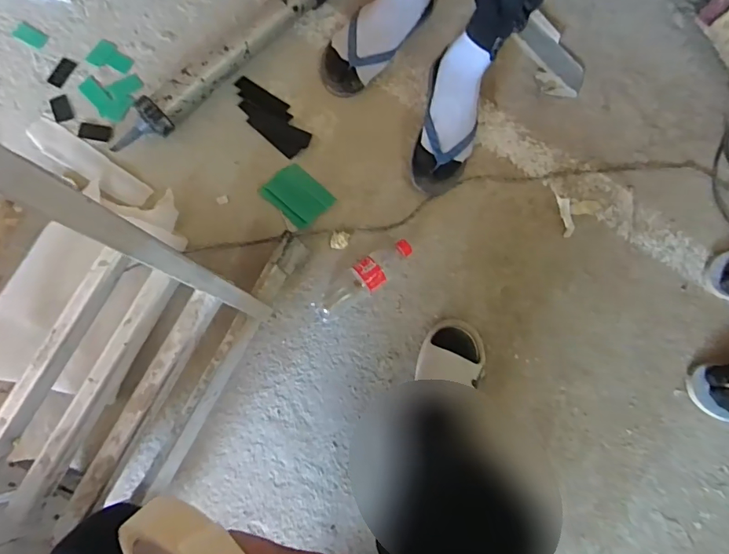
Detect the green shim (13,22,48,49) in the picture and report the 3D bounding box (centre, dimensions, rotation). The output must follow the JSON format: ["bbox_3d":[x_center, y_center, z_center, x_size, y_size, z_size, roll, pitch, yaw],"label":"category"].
[{"bbox_3d":[-0.564,-0.409,0.787,0.053,0.004,0.032,26,82,-3],"label":"green shim"}]

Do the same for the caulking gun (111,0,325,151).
[{"bbox_3d":[-0.243,-0.432,0.792,0.185,0.066,0.542,41,82,-1],"label":"caulking gun"}]

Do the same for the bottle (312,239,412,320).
[{"bbox_3d":[-0.002,0.003,0.784,0.192,0.063,0.059,-37,89,4],"label":"bottle"}]

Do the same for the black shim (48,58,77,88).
[{"bbox_3d":[-0.515,-0.347,0.792,0.026,0.005,0.052,26,82,-3],"label":"black shim"}]

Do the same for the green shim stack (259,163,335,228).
[{"bbox_3d":[-0.113,-0.138,0.797,0.099,0.031,0.080,40,82,-1],"label":"green shim stack"}]

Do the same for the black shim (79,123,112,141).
[{"bbox_3d":[-0.452,-0.244,0.780,0.050,0.006,0.028,7,84,-6],"label":"black shim"}]

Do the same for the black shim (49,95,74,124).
[{"bbox_3d":[-0.506,-0.282,0.777,0.028,0.006,0.047,-22,87,-8],"label":"black shim"}]

